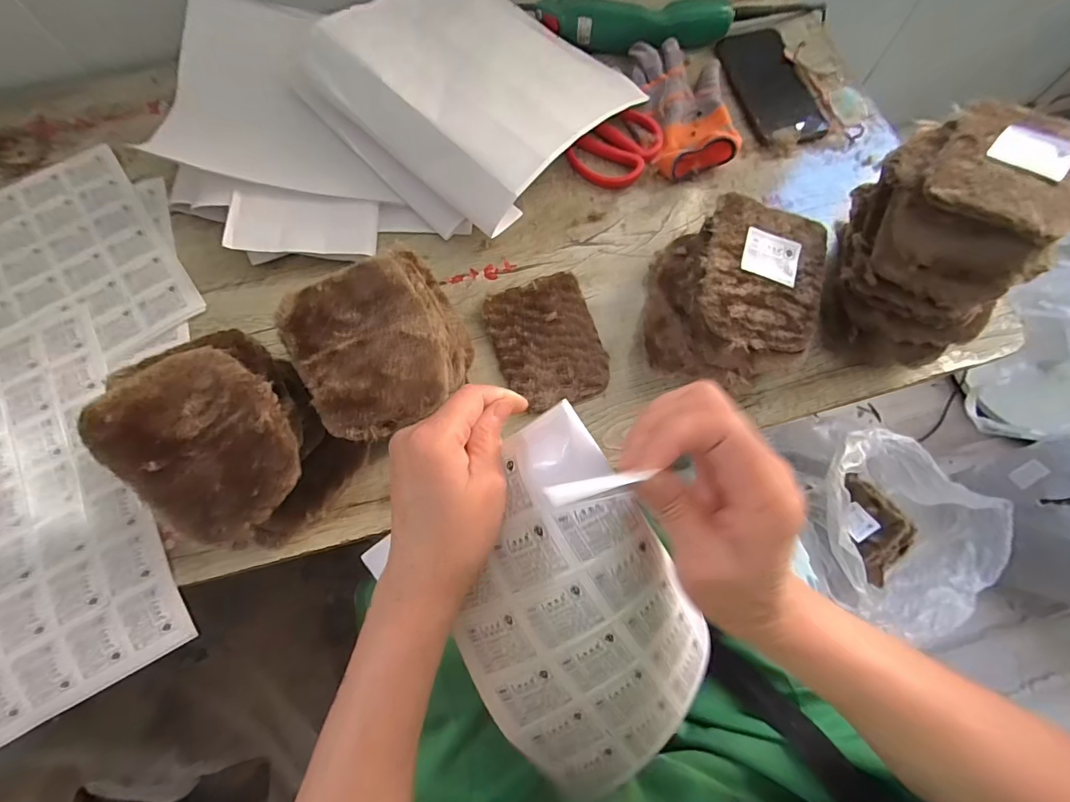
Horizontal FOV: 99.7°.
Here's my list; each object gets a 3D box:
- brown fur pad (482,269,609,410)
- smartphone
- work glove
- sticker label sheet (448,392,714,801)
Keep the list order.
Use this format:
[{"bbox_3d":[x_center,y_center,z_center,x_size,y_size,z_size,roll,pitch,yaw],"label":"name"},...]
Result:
[{"bbox_3d":[0.011,-0.054,0.409,0.092,0.012,0.122,-18,71,-6],"label":"brown fur pad"},{"bbox_3d":[0.263,-0.358,0.508,0.083,0.014,0.173,-15,70,-4],"label":"smartphone"},{"bbox_3d":[0.163,-0.318,0.488,0.090,0.030,0.170,-8,70,-2],"label":"work glove"},{"bbox_3d":[0.033,0.126,0.279,0.136,0.045,0.241,-15,108,-4],"label":"sticker label sheet"}]

